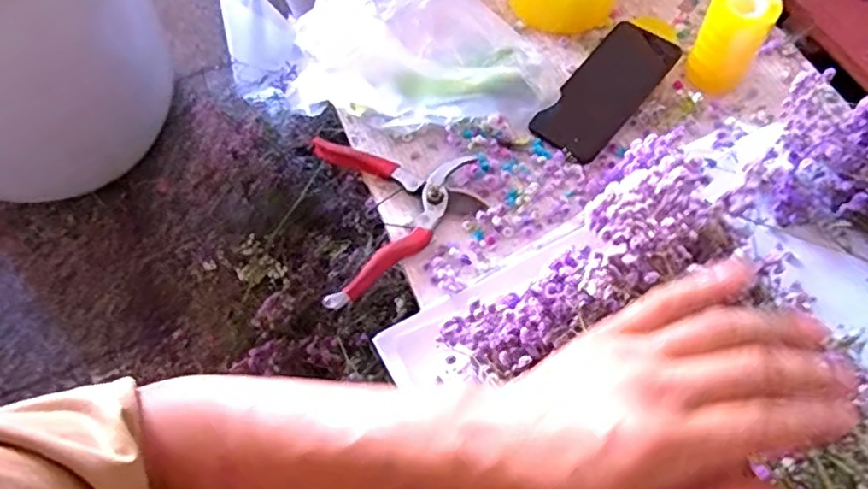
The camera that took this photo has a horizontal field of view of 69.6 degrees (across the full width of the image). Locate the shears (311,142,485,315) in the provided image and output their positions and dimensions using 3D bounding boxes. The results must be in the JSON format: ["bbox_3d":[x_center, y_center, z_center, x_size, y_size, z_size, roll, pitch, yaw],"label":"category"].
[{"bbox_3d":[-0.032,-0.035,0.582,0.150,0.016,0.172,-8,64,-2],"label":"shears"}]

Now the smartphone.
[{"bbox_3d":[0.174,-0.156,0.630,0.075,0.010,0.171,37,75,18],"label":"smartphone"}]

